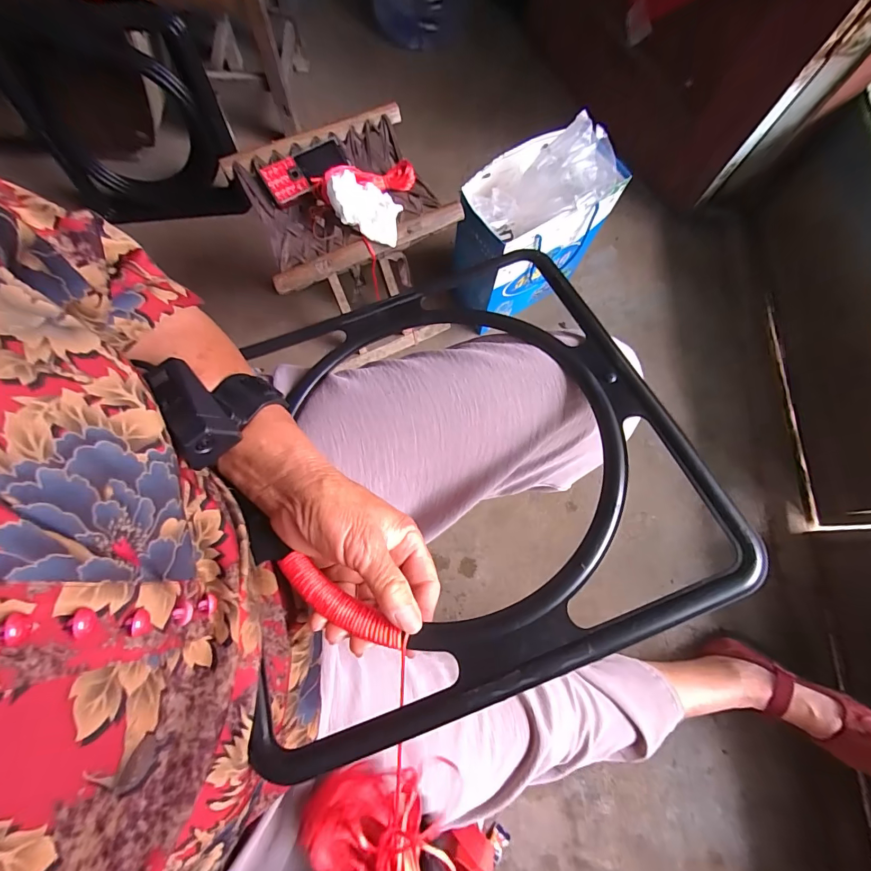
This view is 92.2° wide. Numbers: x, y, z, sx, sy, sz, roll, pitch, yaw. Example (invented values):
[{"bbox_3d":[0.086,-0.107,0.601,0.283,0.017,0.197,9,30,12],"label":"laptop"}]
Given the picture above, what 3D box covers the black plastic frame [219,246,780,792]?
[{"bbox_3d":[0.003,0.007,0.310,0.310,0.017,0.325,-21,62,-3],"label":"black plastic frame"}]

